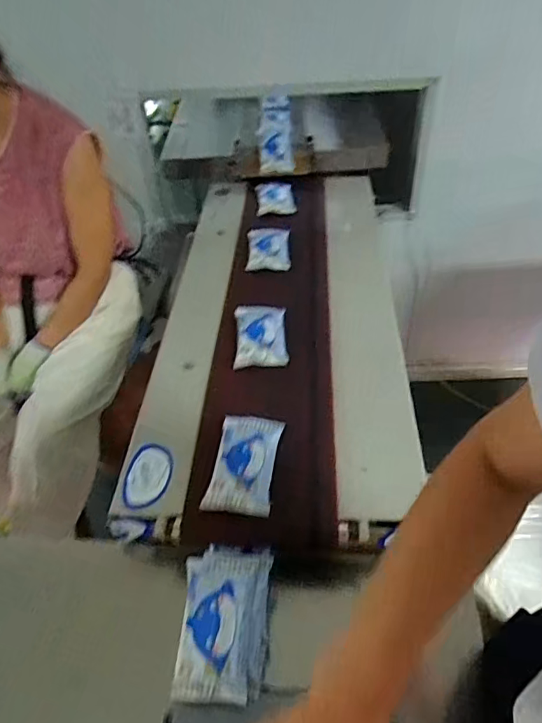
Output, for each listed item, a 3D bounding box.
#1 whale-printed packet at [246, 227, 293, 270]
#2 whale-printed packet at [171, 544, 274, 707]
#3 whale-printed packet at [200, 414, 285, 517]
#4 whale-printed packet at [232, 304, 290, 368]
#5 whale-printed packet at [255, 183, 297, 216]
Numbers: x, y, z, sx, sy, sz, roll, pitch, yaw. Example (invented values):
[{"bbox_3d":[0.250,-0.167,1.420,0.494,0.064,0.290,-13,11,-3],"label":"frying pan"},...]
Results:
[{"bbox_3d":[-0.005,-0.248,1.079,0.093,0.041,0.141,0,45,3],"label":"whale-printed packet"},{"bbox_3d":[-0.054,0.295,0.576,0.100,0.049,0.159,1,46,5],"label":"whale-printed packet"},{"bbox_3d":[-0.035,0.140,0.685,0.087,0.033,0.146,5,46,9],"label":"whale-printed packet"},{"bbox_3d":[-0.019,-0.048,0.873,0.090,0.033,0.148,-2,45,1],"label":"whale-printed packet"},{"bbox_3d":[0.010,-0.411,1.252,0.093,0.019,0.145,-4,45,0],"label":"whale-printed packet"}]

